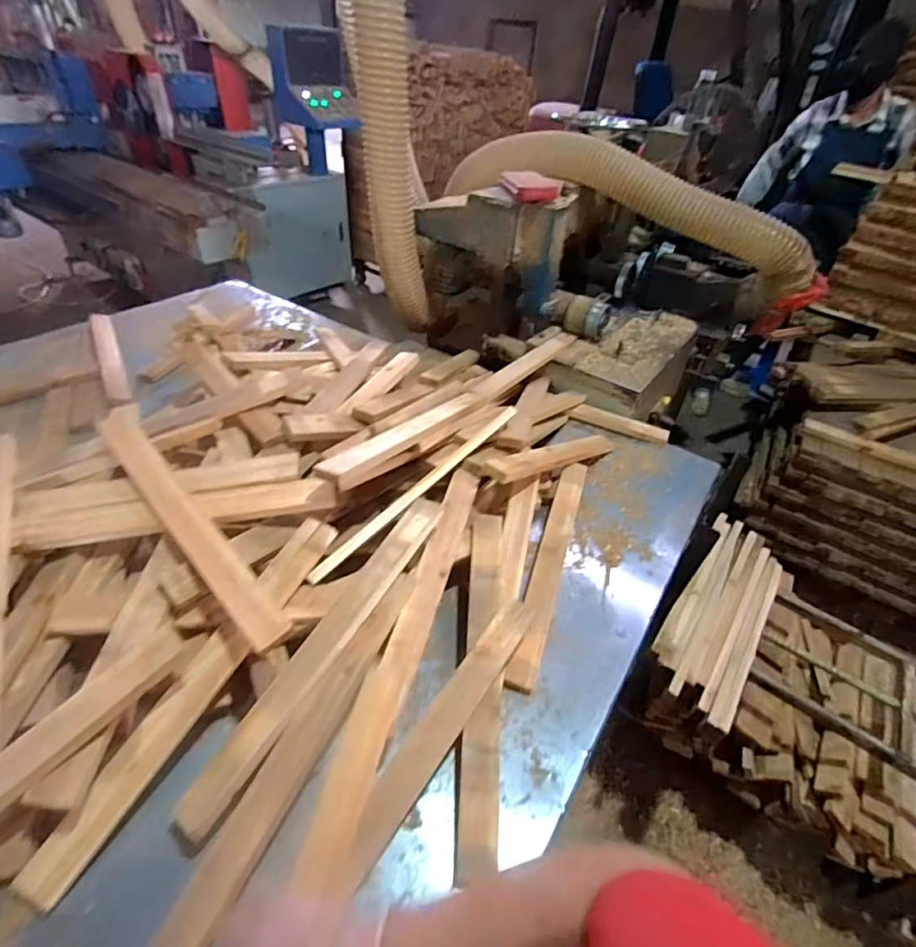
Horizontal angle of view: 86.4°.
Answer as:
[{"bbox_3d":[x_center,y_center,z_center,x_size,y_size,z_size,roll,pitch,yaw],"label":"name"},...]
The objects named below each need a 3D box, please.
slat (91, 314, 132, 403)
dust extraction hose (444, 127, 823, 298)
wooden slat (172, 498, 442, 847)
[{"bbox_3d":[-0.953,-0.330,1.332,0.054,0.035,0.468,-20,47,-26],"label":"slat"},{"bbox_3d":[0.523,-0.873,1.577,1.200,0.287,0.151,22,43,18],"label":"dust extraction hose"},{"bbox_3d":[-0.173,0.226,0.666,0.060,0.028,0.492,25,58,21],"label":"wooden slat"}]

